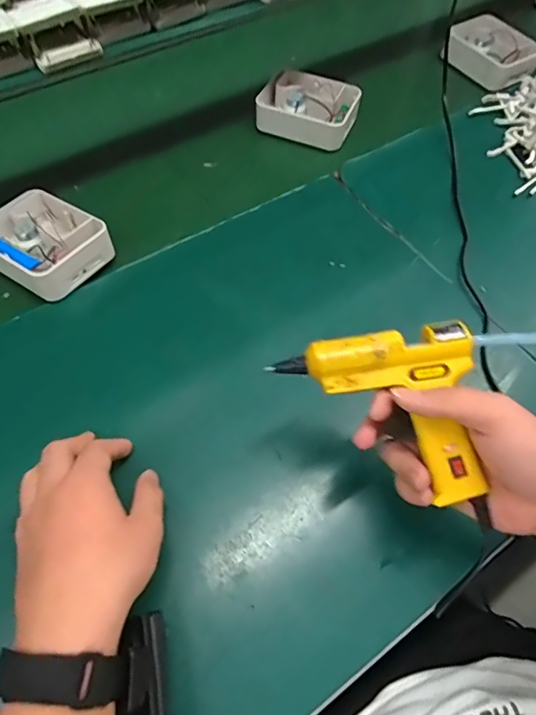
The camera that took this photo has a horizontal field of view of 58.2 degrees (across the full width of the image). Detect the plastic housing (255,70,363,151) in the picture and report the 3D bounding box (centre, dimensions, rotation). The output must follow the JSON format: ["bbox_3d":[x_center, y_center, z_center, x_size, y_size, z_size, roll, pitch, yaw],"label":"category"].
[{"bbox_3d":[0.057,-0.349,0.671,0.127,0.051,0.091,20,62,9],"label":"plastic housing"}]

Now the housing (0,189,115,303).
[{"bbox_3d":[-0.247,-0.127,0.529,0.127,0.039,0.103,33,64,17],"label":"housing"}]

